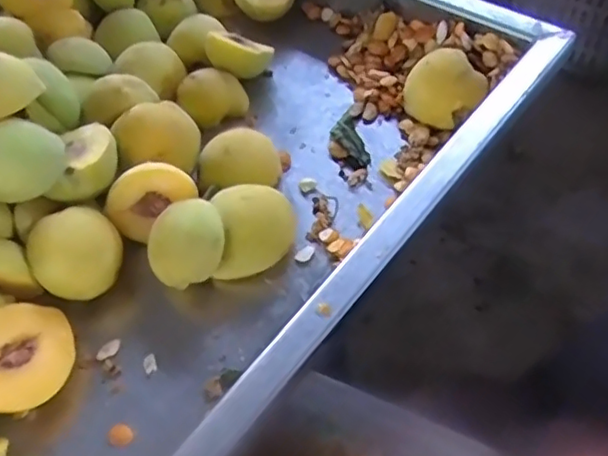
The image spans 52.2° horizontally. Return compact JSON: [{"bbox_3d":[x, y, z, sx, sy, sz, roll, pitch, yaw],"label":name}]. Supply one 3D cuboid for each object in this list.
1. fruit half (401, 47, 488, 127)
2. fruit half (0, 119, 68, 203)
[{"bbox_3d":[0.105,-0.104,0.469,0.028,0.052,0.053,-21,70,-45],"label":"fruit half"},{"bbox_3d":[-0.183,-0.044,0.394,0.057,0.050,0.023,-31,21,-26],"label":"fruit half"}]

